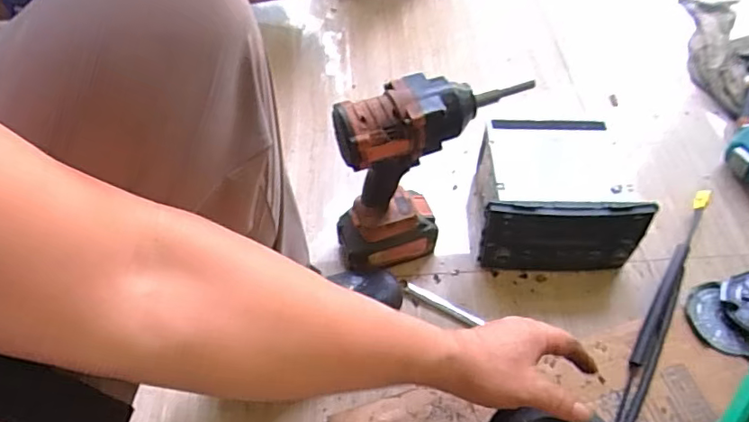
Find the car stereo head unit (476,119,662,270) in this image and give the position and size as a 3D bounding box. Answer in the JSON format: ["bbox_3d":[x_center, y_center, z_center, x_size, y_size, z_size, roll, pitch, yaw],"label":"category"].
[{"bbox_3d":[0.250,-0.022,0.772,0.211,0.121,0.191,-1,55,-1],"label":"car stereo head unit"}]

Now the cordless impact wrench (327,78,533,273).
[{"bbox_3d":[0.064,-0.041,0.684,0.225,0.288,0.071,-20,58,-13],"label":"cordless impact wrench"}]

